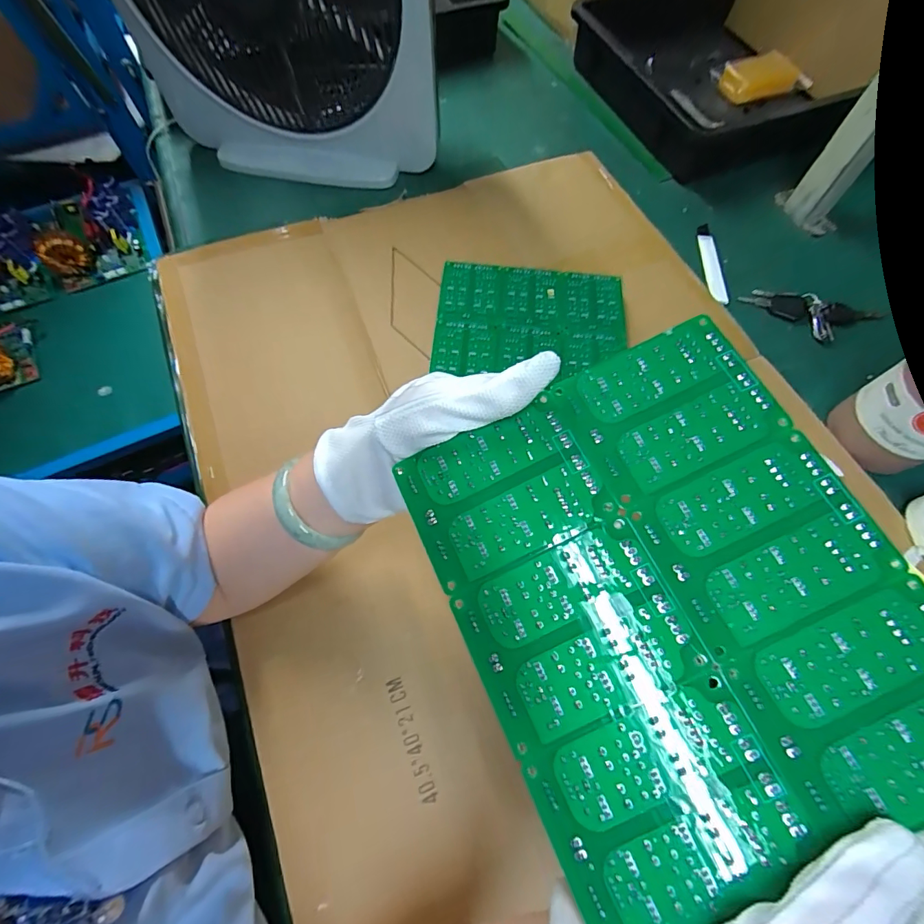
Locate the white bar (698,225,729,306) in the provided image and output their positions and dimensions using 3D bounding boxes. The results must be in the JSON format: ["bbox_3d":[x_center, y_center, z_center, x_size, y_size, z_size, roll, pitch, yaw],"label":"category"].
[{"bbox_3d":[0.336,-0.268,0.589,0.030,0.007,0.144,7,66,3],"label":"white bar"}]

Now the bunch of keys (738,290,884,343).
[{"bbox_3d":[0.435,-0.180,0.545,0.159,0.019,0.069,17,67,7],"label":"bunch of keys"}]

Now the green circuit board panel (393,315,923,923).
[{"bbox_3d":[0.087,0.052,0.188,0.172,0.004,0.201,-26,71,0],"label":"green circuit board panel"}]

